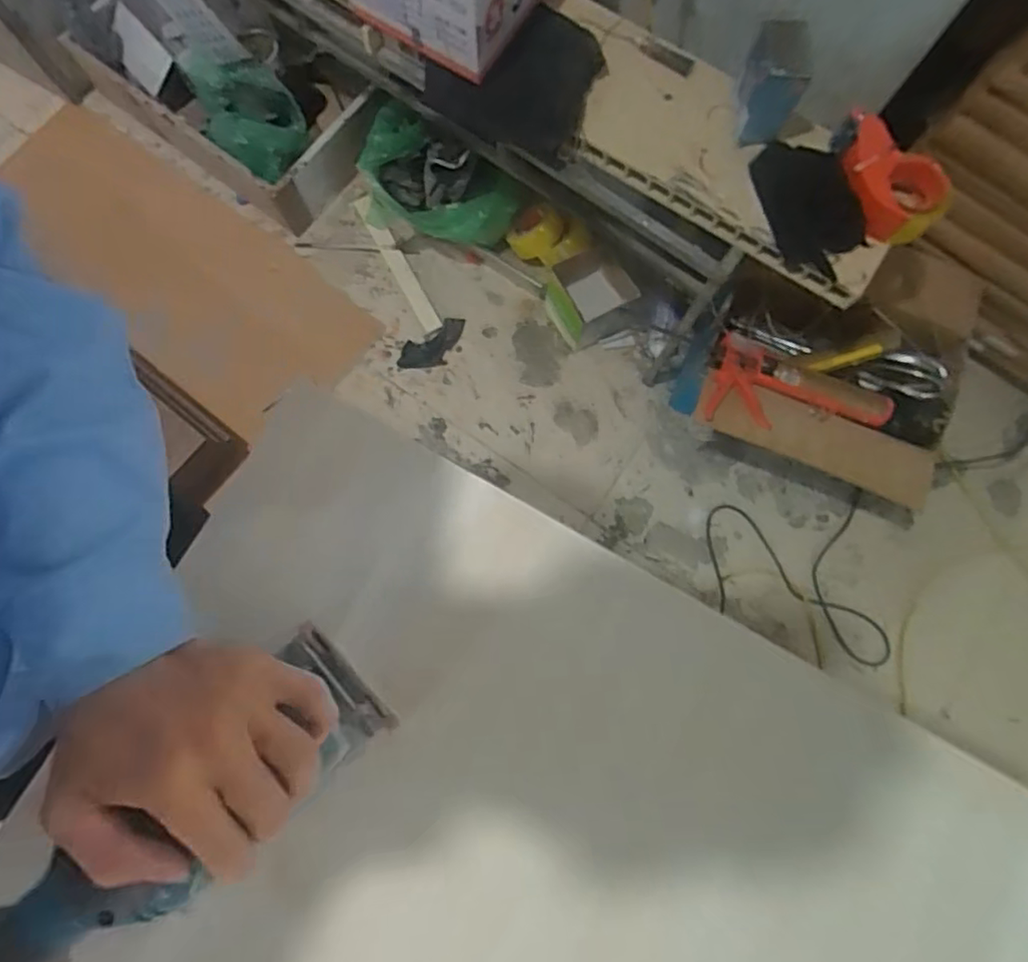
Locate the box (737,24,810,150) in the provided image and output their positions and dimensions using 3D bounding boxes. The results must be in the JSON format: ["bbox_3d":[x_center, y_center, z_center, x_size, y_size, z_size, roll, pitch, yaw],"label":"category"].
[{"bbox_3d":[0.335,-0.516,0.804,0.065,0.126,0.080,6,79,0],"label":"box"}]

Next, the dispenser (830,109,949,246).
[{"bbox_3d":[0.491,-0.402,0.812,0.100,0.083,0.174,-33,87,-28],"label":"dispenser"}]

